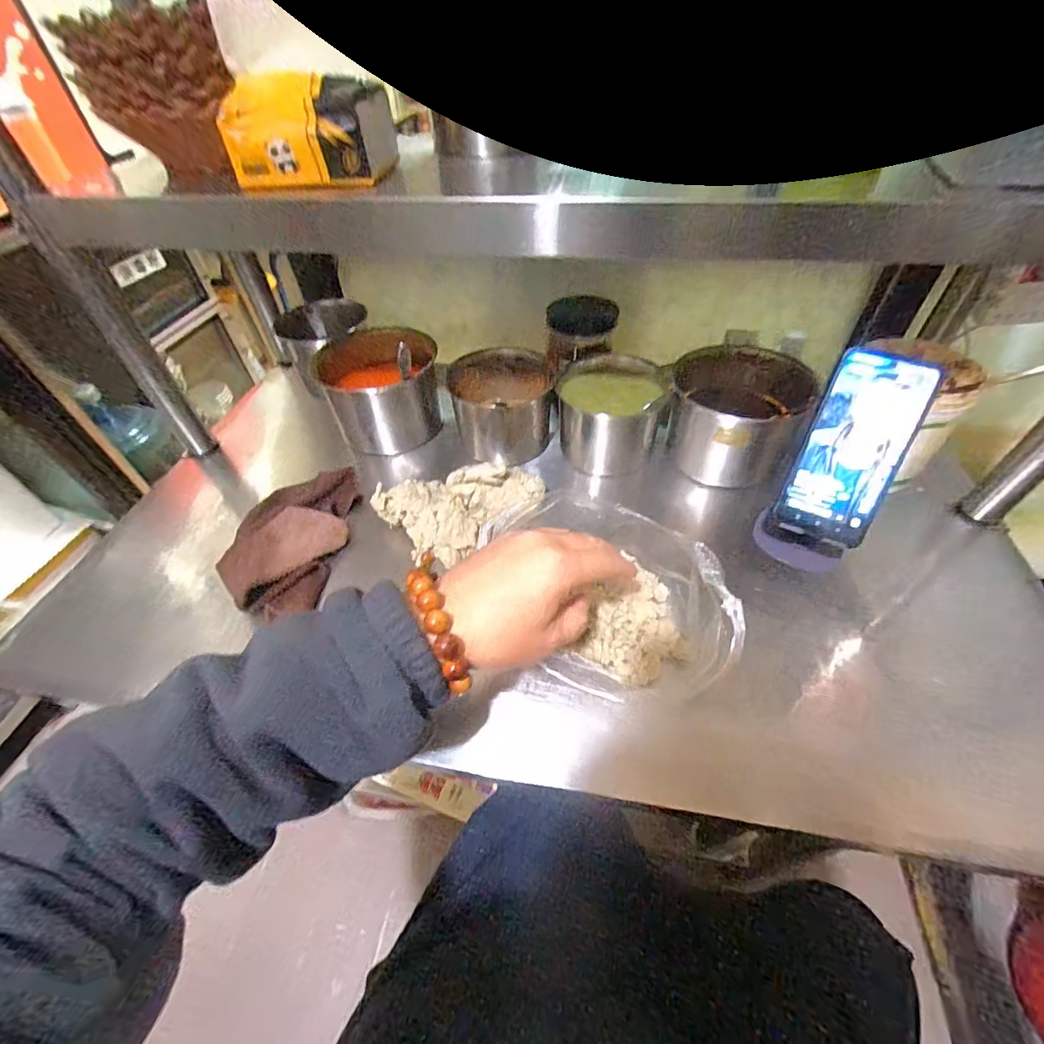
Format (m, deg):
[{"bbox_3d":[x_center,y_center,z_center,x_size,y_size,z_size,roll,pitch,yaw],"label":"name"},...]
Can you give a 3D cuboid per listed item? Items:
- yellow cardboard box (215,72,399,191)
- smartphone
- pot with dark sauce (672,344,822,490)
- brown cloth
[{"bbox_3d":[-0.177,-0.326,0.387,0.119,0.067,0.076,1,48,5],"label":"yellow cardboard box"},{"bbox_3d":[0.297,-0.065,0.417,0.077,0.165,0.008,22,14,22],"label":"smartphone"},{"bbox_3d":[0.256,-0.127,0.568,0.146,0.112,0.131,17,52,18],"label":"pot with dark sauce"},{"bbox_3d":[-0.248,0.009,0.511,0.110,0.040,0.194,-4,48,0],"label":"brown cloth"}]

